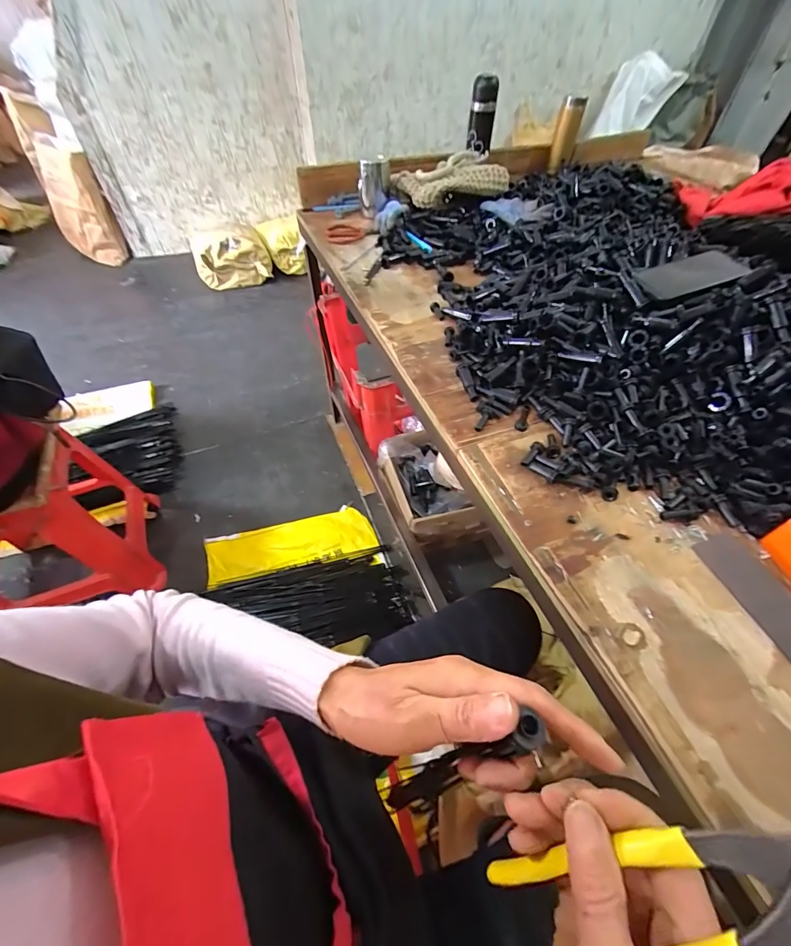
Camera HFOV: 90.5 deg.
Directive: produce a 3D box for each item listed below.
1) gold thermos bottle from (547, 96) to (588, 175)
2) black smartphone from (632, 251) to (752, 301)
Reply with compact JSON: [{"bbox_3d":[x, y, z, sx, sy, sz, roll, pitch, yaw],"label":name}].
[{"bbox_3d":[0.484,-0.959,1.114,0.058,0.163,0.070,20,57,12],"label":"gold thermos bottle"},{"bbox_3d":[0.440,-0.300,0.590,0.158,0.008,0.081,-16,56,-3],"label":"black smartphone"}]

